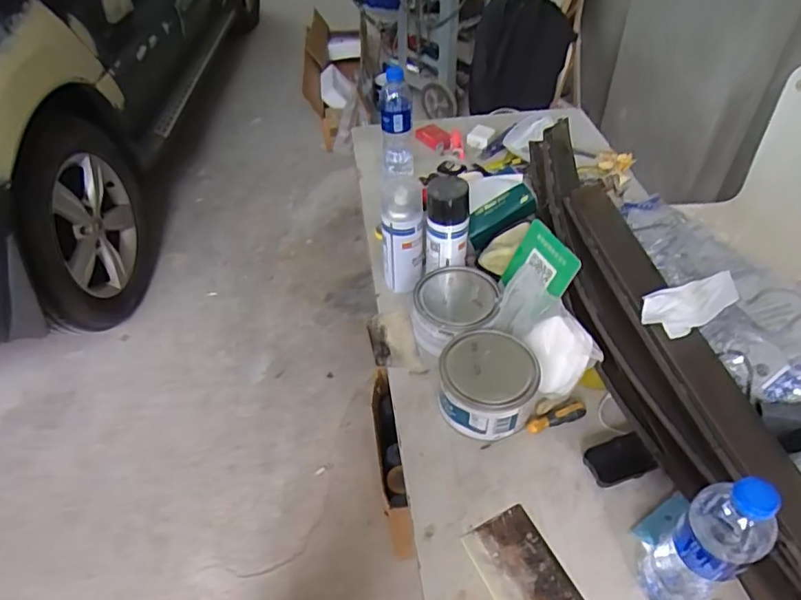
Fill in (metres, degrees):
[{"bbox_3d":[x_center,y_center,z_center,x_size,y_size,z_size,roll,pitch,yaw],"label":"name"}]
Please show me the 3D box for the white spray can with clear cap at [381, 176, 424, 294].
[{"bbox_3d":[0.001,-0.104,0.875,0.067,0.184,0.066,-1,46,2],"label":"white spray can with clear cap"}]

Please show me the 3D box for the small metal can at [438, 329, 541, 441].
[{"bbox_3d":[0.120,0.115,0.747,0.126,0.080,0.132,-1,46,2],"label":"small metal can"}]

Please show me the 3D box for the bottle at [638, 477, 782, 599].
[{"bbox_3d":[0.287,0.241,0.519,0.059,0.223,0.062,-1,46,2],"label":"bottle"}]

